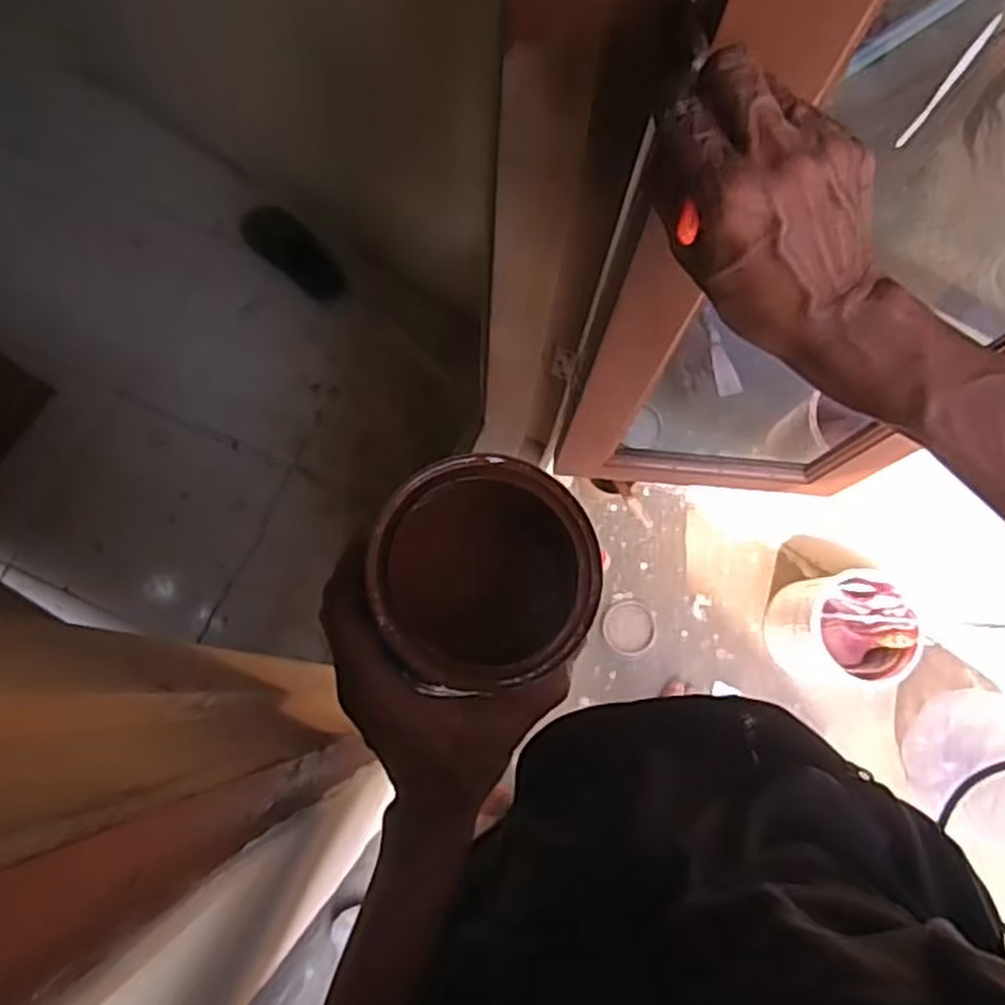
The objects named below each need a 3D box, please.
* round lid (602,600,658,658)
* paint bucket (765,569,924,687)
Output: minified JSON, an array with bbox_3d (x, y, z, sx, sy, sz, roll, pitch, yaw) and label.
[{"bbox_3d":[0.228,0.225,1.391,0.096,0.019,0.097,0,76,-1],"label":"round lid"},{"bbox_3d":[0.575,0.225,1.326,0.186,0.177,0.195,0,76,-1],"label":"paint bucket"}]

